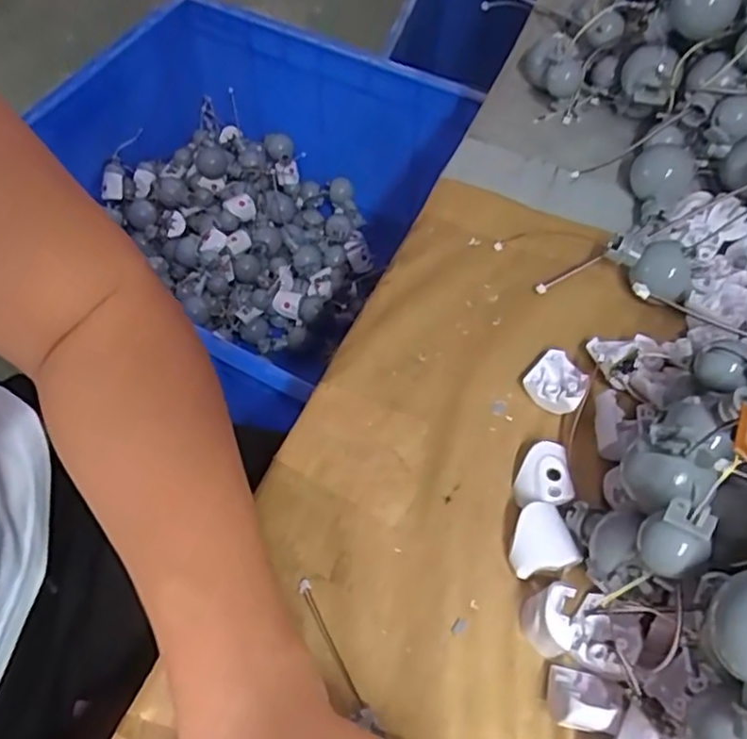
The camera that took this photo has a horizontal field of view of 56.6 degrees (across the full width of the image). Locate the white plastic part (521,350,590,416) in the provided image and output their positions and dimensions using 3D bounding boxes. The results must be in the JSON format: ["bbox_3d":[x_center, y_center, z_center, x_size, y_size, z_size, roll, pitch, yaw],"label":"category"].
[{"bbox_3d":[0.100,0.006,0.372,0.031,0.018,0.029,38,65,22],"label":"white plastic part"}]

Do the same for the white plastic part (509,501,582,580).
[{"bbox_3d":[0.078,0.081,0.327,0.029,0.013,0.031,-7,58,-4],"label":"white plastic part"}]

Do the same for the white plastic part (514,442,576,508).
[{"bbox_3d":[0.084,0.054,0.345,0.027,0.015,0.033,0,57,0],"label":"white plastic part"}]

